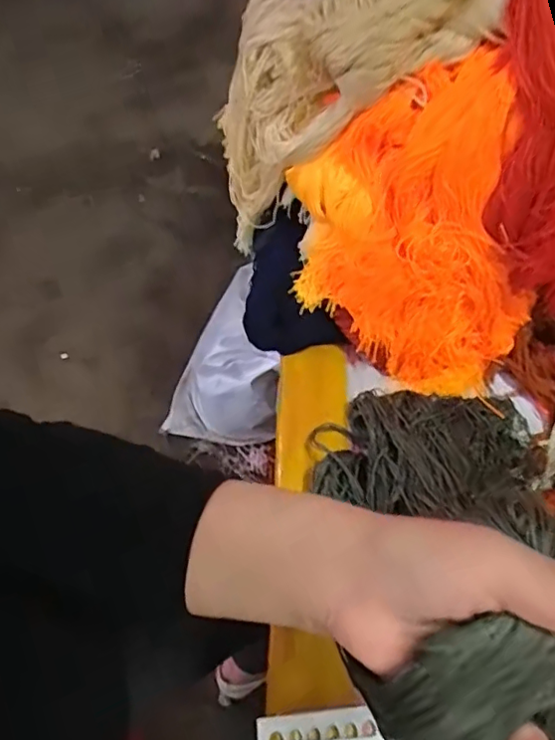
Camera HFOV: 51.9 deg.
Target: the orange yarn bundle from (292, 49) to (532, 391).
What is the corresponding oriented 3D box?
[{"bbox_3d":[0.119,-0.120,0.509,0.162,0.214,0.237,-27,65,-18],"label":"orange yarn bundle"}]

